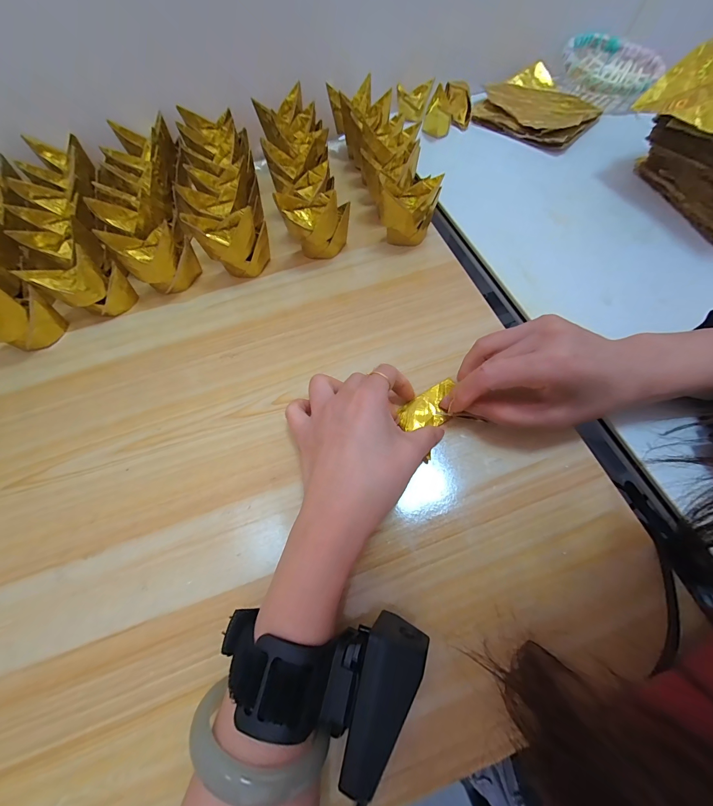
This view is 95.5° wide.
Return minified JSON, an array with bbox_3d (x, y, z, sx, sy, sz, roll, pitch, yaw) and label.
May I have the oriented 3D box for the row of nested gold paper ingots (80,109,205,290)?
[{"bbox_3d":[-0.214,-0.207,0.336,0.083,0.062,0.206,-20,66,-7],"label":"row of nested gold paper ingots"}]

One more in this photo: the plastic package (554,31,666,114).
[{"bbox_3d":[0.341,-0.448,0.440,0.124,0.039,0.121,28,69,14],"label":"plastic package"}]

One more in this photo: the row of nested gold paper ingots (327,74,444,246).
[{"bbox_3d":[0.029,-0.269,0.358,0.070,0.061,0.215,-17,66,-5],"label":"row of nested gold paper ingots"}]

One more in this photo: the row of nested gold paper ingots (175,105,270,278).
[{"bbox_3d":[-0.140,-0.228,0.347,0.074,0.064,0.213,-13,65,-4],"label":"row of nested gold paper ingots"}]

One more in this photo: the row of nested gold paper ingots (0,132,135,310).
[{"bbox_3d":[-0.283,-0.181,0.327,0.073,0.066,0.205,-25,67,-9],"label":"row of nested gold paper ingots"}]

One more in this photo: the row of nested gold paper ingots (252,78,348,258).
[{"bbox_3d":[-0.058,-0.248,0.350,0.068,0.063,0.207,-13,65,-4],"label":"row of nested gold paper ingots"}]

